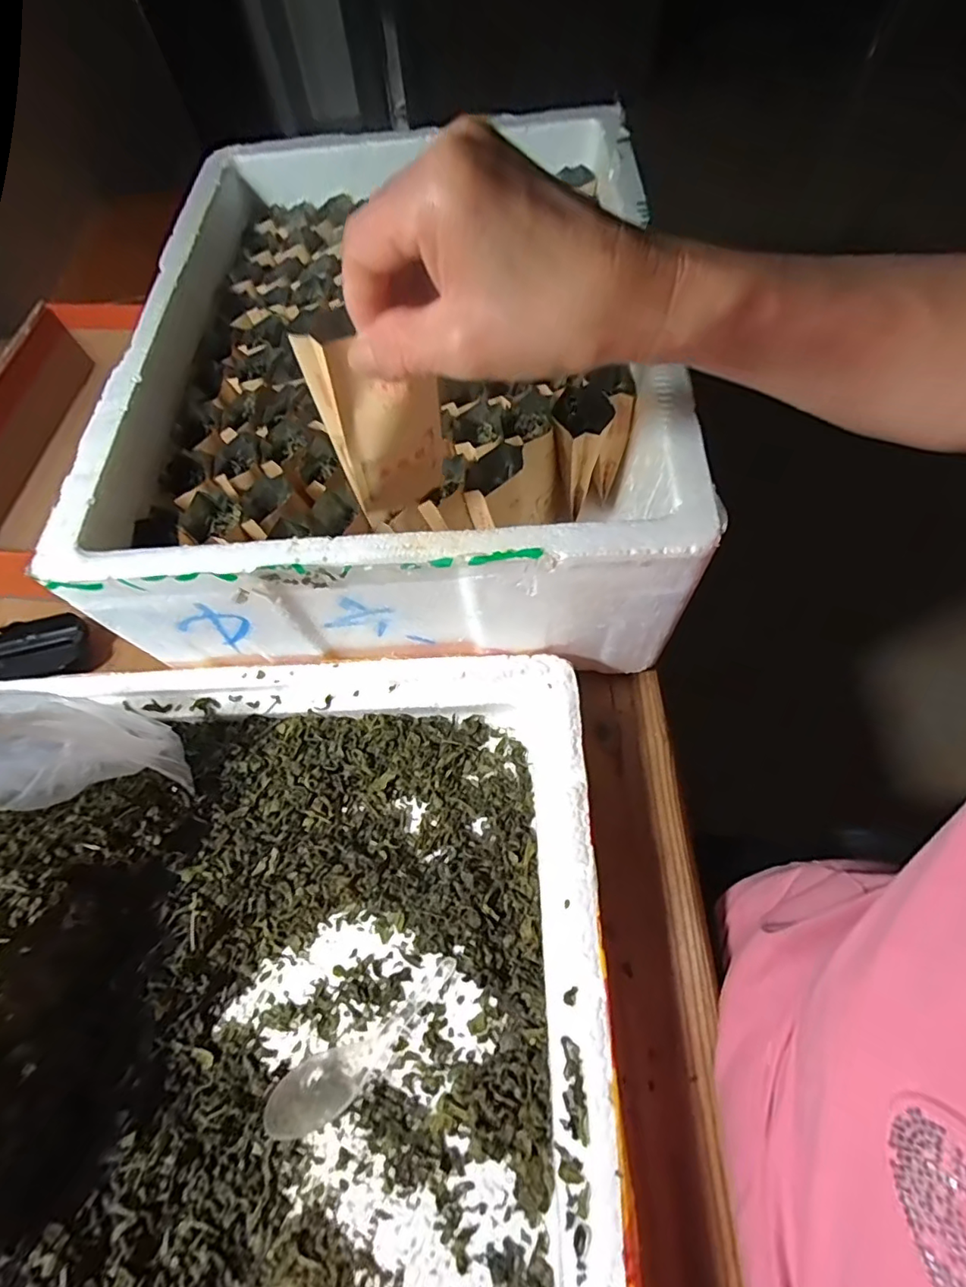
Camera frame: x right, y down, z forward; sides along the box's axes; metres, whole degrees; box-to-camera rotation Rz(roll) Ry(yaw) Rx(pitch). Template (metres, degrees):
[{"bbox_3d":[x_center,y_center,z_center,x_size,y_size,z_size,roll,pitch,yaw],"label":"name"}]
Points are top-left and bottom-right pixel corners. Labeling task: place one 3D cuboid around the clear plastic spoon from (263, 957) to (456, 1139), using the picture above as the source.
[{"bbox_3d":[-0.062,0.224,0.296,0.117,0.009,0.028,-32,66,-12],"label":"clear plastic spoon"}]

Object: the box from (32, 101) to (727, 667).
[{"bbox_3d":[-0.057,-0.206,0.424,0.356,0.131,0.436,-1,64,3],"label":"box"}]

